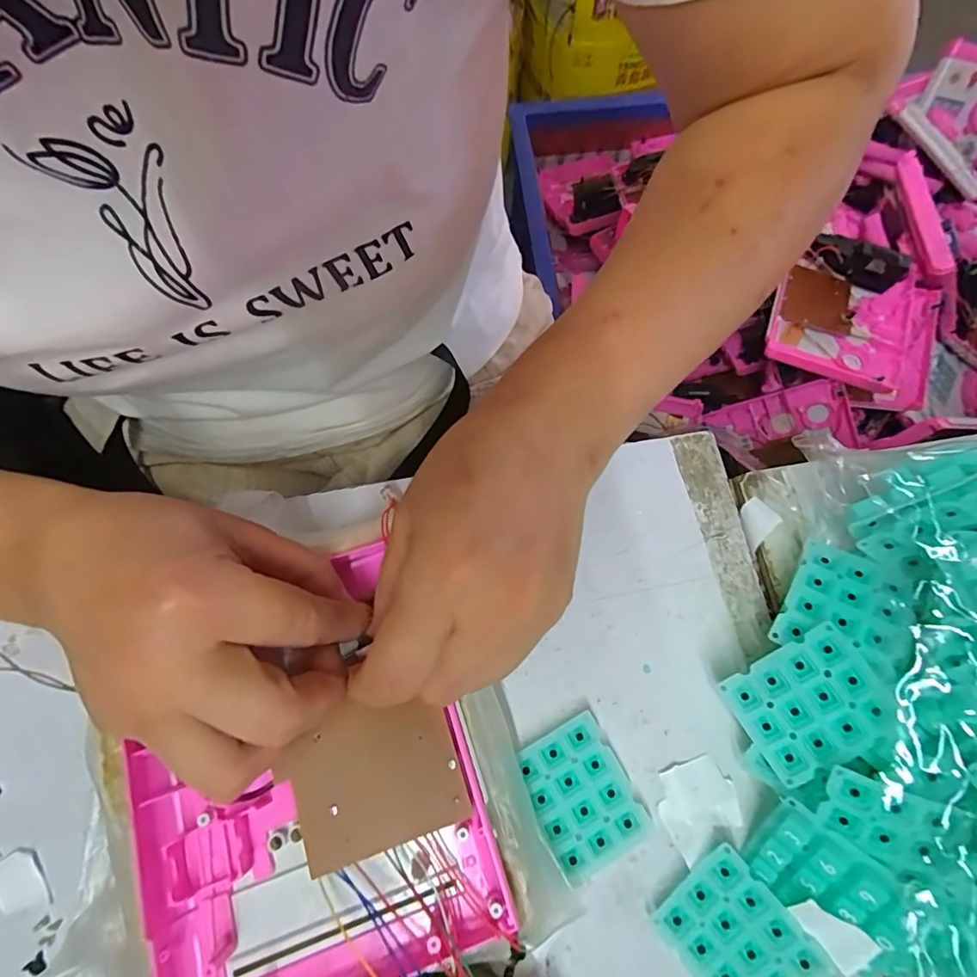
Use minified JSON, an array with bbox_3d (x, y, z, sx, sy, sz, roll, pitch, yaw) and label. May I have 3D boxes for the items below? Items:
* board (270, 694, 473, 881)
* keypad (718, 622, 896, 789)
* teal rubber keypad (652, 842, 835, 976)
[{"bbox_3d":[-0.048,0.119,0.213,0.068,0.004,0.056,-18,74,-6],"label":"board"},{"bbox_3d":[0.143,0.097,0.230,0.059,0.004,0.048,-37,69,12],"label":"keypad"},{"bbox_3d":[0.108,0.197,0.223,0.049,0.004,0.058,-44,73,4],"label":"teal rubber keypad"}]

